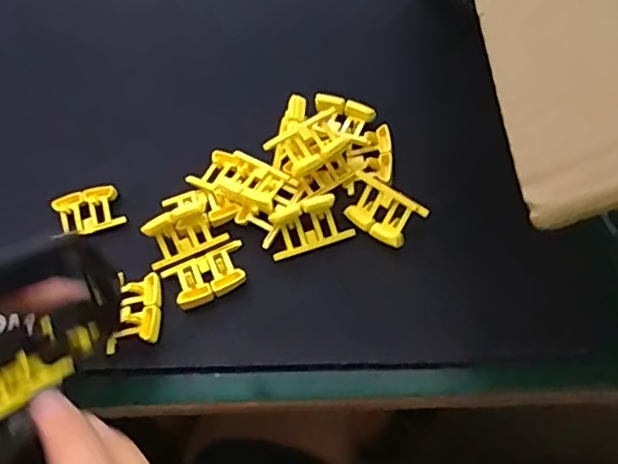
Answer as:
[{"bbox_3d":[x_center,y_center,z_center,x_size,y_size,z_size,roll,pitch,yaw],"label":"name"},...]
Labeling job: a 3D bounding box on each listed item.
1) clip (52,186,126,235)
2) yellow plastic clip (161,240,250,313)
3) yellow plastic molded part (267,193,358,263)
[{"bbox_3d":[-0.126,-0.011,0.335,0.037,0.013,0.023,-17,61,-3],"label":"clip"},{"bbox_3d":[-0.053,0.022,0.307,0.042,0.009,0.027,-24,62,-7],"label":"yellow plastic clip"},{"bbox_3d":[0.000,-0.004,0.311,0.042,0.013,0.023,-18,61,-4],"label":"yellow plastic molded part"}]

